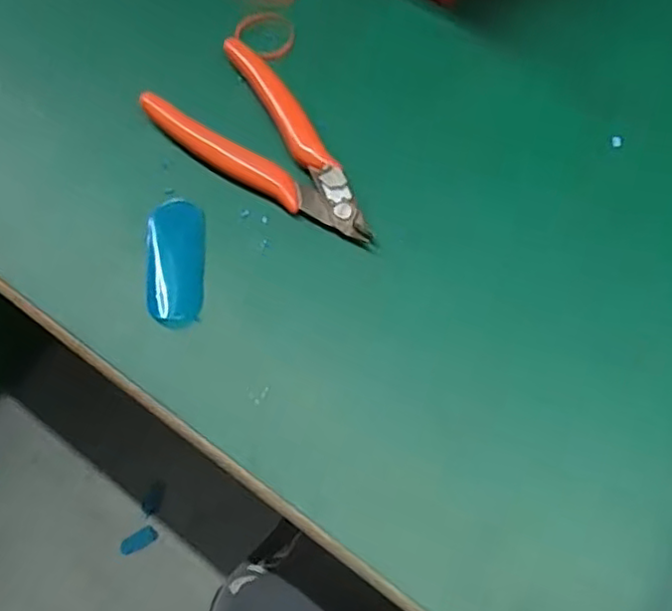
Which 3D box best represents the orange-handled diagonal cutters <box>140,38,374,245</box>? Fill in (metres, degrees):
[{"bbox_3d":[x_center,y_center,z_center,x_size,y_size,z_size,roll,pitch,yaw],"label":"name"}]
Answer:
[{"bbox_3d":[-0.027,-0.071,0.294,0.118,0.012,0.055,40,75,18],"label":"orange-handled diagonal cutters"}]

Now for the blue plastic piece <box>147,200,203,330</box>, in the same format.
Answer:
[{"bbox_3d":[-0.069,-0.018,0.282,0.024,0.005,0.058,-5,67,1],"label":"blue plastic piece"}]

